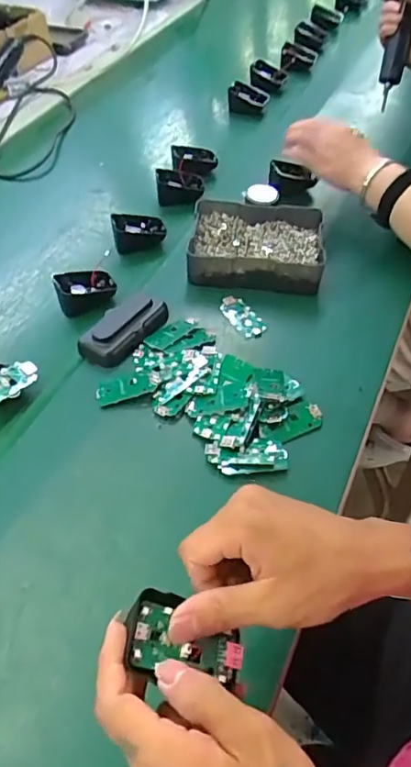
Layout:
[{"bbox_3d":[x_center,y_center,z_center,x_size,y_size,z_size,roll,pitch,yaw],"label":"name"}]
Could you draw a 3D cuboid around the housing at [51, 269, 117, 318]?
[{"bbox_3d":[-0.140,-0.111,0.642,0.067,0.034,0.055,-19,51,-12],"label":"housing"}]

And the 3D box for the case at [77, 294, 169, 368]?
[{"bbox_3d":[-0.087,-0.063,0.594,0.054,0.034,0.101,20,54,19],"label":"case"}]

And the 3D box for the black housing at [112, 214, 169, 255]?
[{"bbox_3d":[-0.086,-0.201,0.709,0.069,0.036,0.043,-9,50,-5],"label":"black housing"}]

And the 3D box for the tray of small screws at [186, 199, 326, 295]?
[{"bbox_3d":[0.063,-0.173,0.669,0.154,0.042,0.122,3,50,6],"label":"tray of small screws"}]

